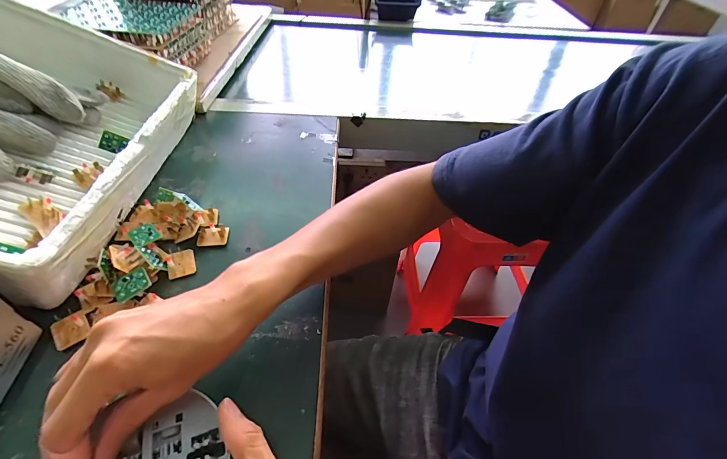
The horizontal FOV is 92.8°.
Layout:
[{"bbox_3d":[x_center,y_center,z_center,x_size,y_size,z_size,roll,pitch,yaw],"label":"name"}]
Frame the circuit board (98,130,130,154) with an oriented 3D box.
[{"bbox_3d":[-0.299,-0.104,0.415,0.026,0.022,0.005,20,1,-21],"label":"circuit board"}]

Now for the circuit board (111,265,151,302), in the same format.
[{"bbox_3d":[-0.209,0.049,0.312,0.030,0.004,0.025,-39,70,-15],"label":"circuit board"}]

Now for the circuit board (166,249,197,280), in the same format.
[{"bbox_3d":[-0.181,0.034,0.344,0.025,0.004,0.031,-12,55,-26],"label":"circuit board"}]

